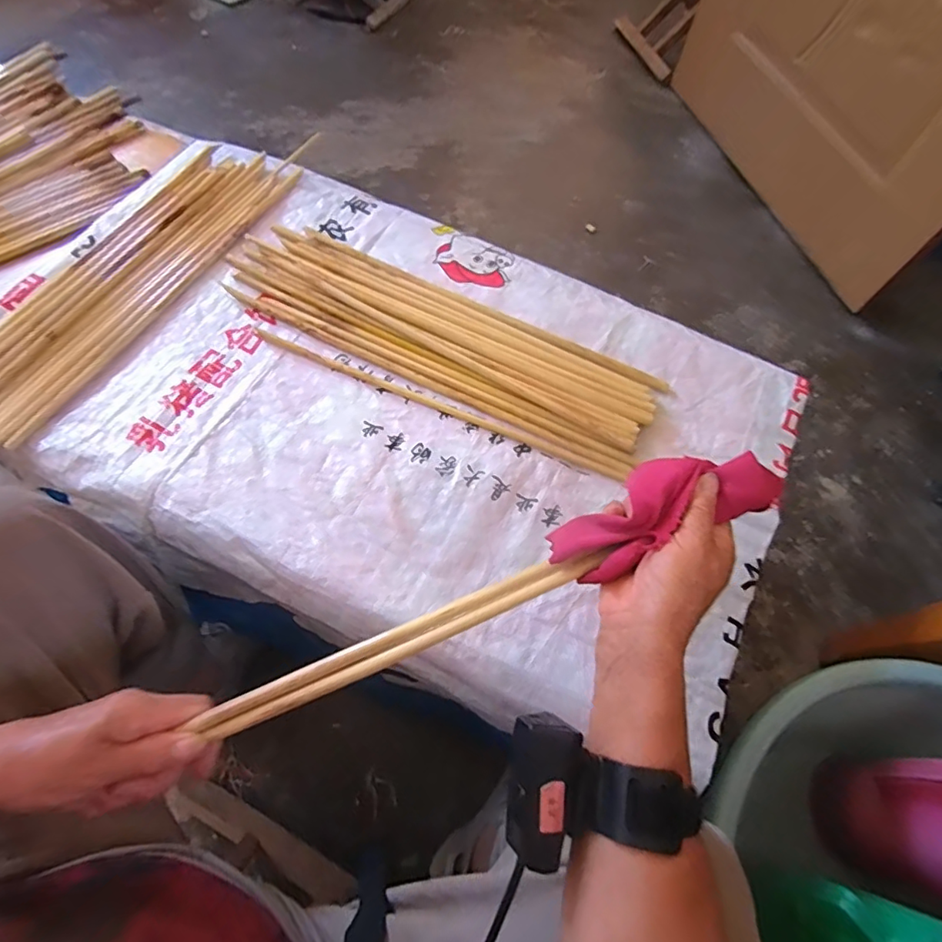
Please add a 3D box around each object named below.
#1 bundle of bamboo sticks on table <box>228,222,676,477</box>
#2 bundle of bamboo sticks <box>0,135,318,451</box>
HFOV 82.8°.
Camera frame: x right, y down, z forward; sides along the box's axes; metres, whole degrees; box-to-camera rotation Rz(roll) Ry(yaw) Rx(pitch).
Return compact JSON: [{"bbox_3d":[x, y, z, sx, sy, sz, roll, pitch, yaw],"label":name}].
[{"bbox_3d":[-0.041,-0.147,0.588,0.491,0.021,0.148,26,65,9],"label":"bundle of bamboo sticks on table"},{"bbox_3d":[-0.404,-0.217,0.614,0.135,0.022,0.521,26,65,9],"label":"bundle of bamboo sticks"}]

